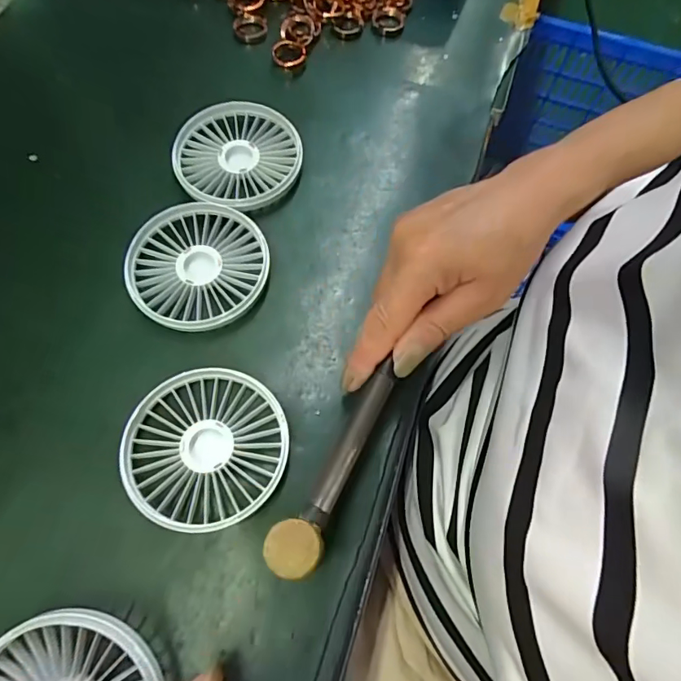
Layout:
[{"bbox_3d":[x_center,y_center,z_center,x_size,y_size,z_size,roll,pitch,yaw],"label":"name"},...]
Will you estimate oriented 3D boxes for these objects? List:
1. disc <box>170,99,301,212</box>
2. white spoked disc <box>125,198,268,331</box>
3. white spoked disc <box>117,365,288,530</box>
[{"bbox_3d":[-0.073,-0.128,0.342,0.086,0.018,0.085,1,68,-2],"label":"disc"},{"bbox_3d":[-0.092,-0.047,0.312,0.086,0.013,0.086,1,68,-2],"label":"white spoked disc"},{"bbox_3d":[-0.074,0.058,0.270,0.086,0.014,0.088,1,68,-2],"label":"white spoked disc"}]

